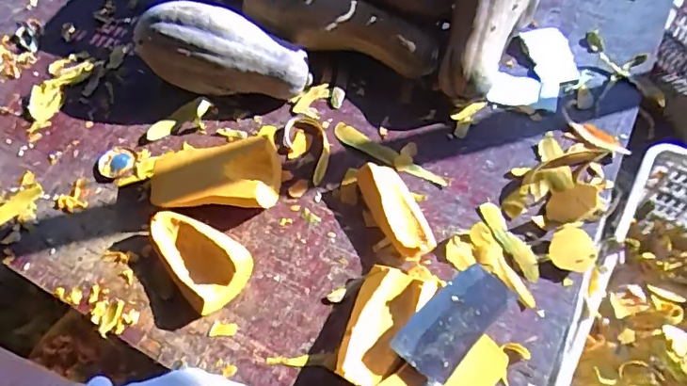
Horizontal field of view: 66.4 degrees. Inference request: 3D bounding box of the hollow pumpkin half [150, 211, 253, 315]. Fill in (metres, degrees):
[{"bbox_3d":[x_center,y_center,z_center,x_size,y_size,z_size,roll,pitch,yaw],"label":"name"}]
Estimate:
[{"bbox_3d":[-0.224,0.092,0.788,0.166,0.063,0.098,38,67,23],"label":"hollow pumpkin half"}]

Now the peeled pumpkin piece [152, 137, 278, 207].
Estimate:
[{"bbox_3d":[-0.218,-0.024,0.857,0.224,0.073,0.117,2,58,4],"label":"peeled pumpkin piece"}]

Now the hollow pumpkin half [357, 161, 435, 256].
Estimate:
[{"bbox_3d":[0.082,0.028,0.814,0.072,0.056,0.171,-18,59,-8],"label":"hollow pumpkin half"}]

